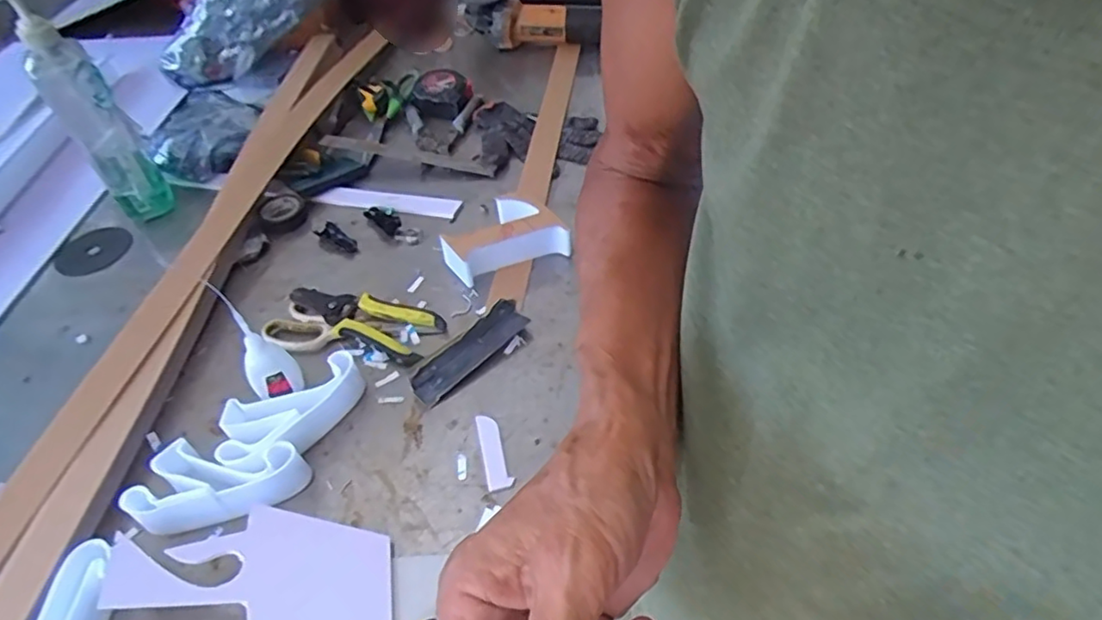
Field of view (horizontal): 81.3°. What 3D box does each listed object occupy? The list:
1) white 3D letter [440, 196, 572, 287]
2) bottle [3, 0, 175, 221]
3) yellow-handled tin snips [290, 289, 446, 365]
[{"bbox_3d":[-0.056,-0.079,0.730,0.133,0.046,0.096,-23,49,-16],"label":"white 3D letter"},{"bbox_3d":[-0.550,-0.237,0.765,0.060,0.286,0.068,-31,53,-23],"label":"bottle"},{"bbox_3d":[-0.199,0.007,0.681,0.169,0.021,0.059,18,51,21],"label":"yellow-handled tin snips"}]

